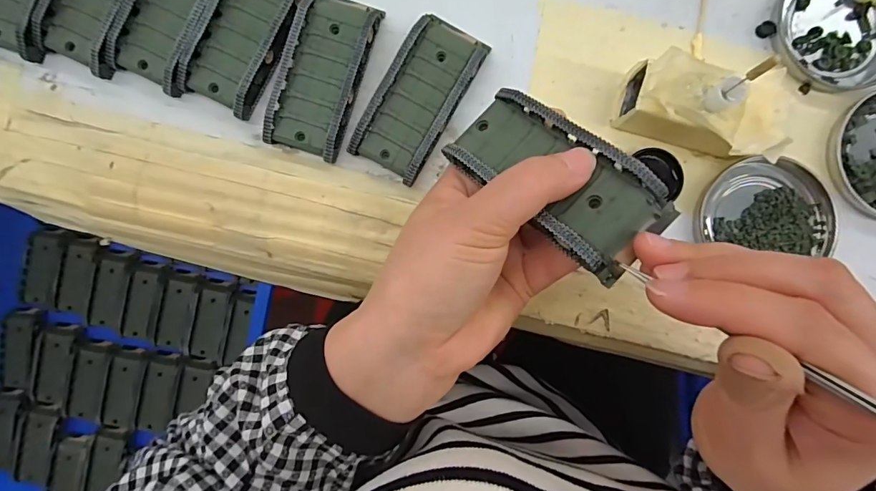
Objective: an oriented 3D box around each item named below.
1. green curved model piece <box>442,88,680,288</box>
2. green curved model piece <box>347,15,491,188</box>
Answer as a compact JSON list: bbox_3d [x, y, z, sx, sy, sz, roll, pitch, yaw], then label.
[{"bbox_3d":[0.048,-0.030,0.188,0.045,0.019,0.095,-43,63,-2],"label":"green curved model piece"},{"bbox_3d":[-0.009,-0.088,0.253,0.045,0.016,0.096,30,88,0],"label":"green curved model piece"}]

